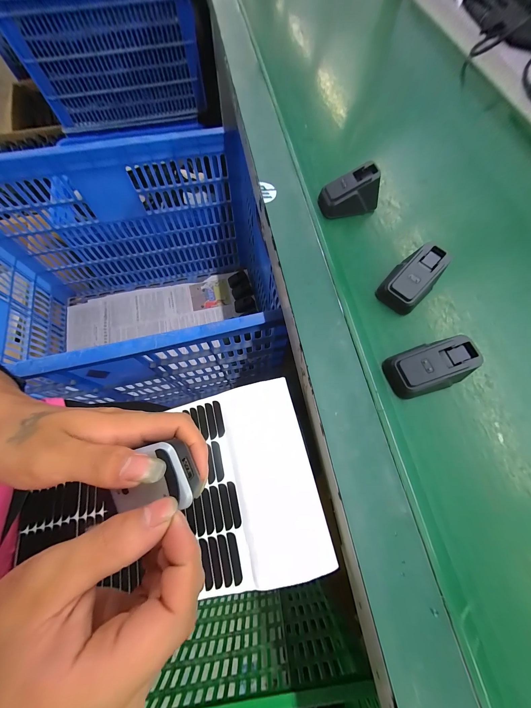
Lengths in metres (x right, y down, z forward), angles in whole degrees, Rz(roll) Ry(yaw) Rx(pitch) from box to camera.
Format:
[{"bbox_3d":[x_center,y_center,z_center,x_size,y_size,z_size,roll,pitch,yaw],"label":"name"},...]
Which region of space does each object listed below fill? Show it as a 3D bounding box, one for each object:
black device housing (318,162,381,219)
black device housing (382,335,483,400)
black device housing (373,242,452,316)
[{"bbox_3d":[0.101,-0.194,0.292,0.060,0.042,0.033,-13,70,-6],"label":"black device housing"},{"bbox_3d":[0.149,0.011,0.220,0.066,0.040,0.044,-12,69,-5],"label":"black device housing"},{"bbox_3d":[0.154,-0.077,0.253,0.048,0.040,0.063,41,74,14],"label":"black device housing"}]

